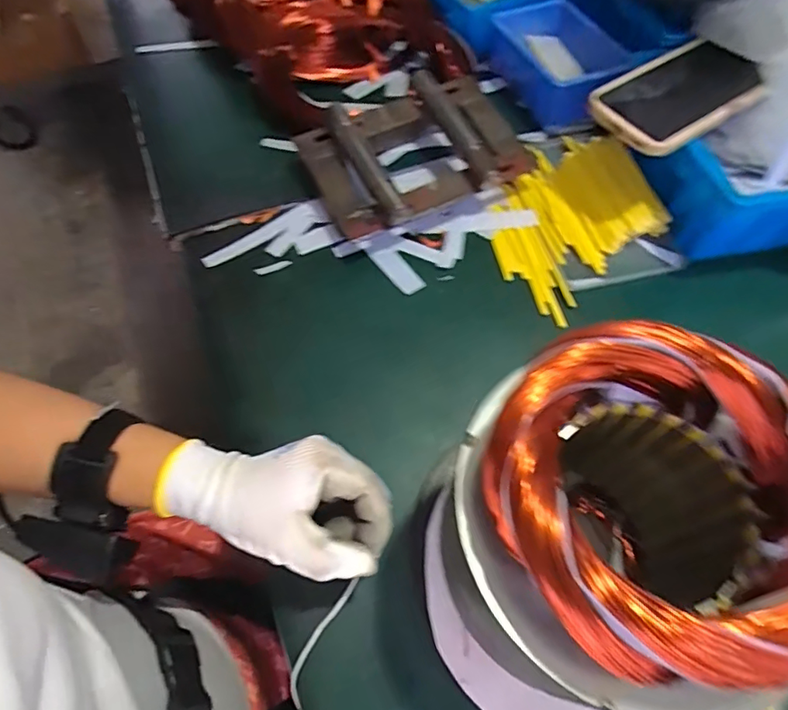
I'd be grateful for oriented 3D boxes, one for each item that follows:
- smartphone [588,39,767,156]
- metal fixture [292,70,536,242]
[{"bbox_3d":[0.239,-0.221,0.442,0.143,0.015,0.087,-31,66,-15],"label":"smartphone"},{"bbox_3d":[0.019,-0.194,0.501,0.193,0.057,0.143,-24,64,-12],"label":"metal fixture"}]

